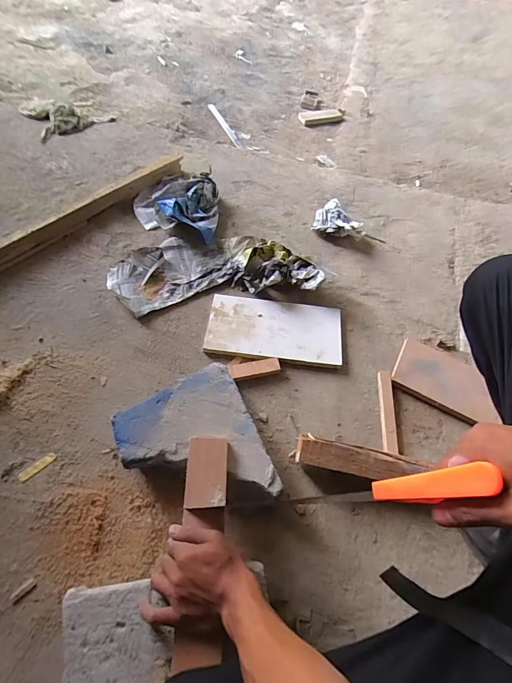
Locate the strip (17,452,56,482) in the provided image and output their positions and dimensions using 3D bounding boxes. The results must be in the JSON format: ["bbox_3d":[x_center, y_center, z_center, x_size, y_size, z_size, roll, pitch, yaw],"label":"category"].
[{"bbox_3d":[-0.352,0.201,0.563,0.058,0.004,0.015,-37,69,-22],"label":"strip"}]

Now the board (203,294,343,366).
[{"bbox_3d":[0.039,-0.023,0.714,0.266,0.019,0.135,7,60,0],"label":"board"}]

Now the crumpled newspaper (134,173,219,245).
[{"bbox_3d":[-0.180,-0.360,0.868,0.232,0.073,0.206,20,60,7],"label":"crumpled newspaper"}]

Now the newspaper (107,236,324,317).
[{"bbox_3d":[-0.096,-0.168,0.773,0.443,0.056,0.204,-6,61,-8],"label":"newspaper"}]

